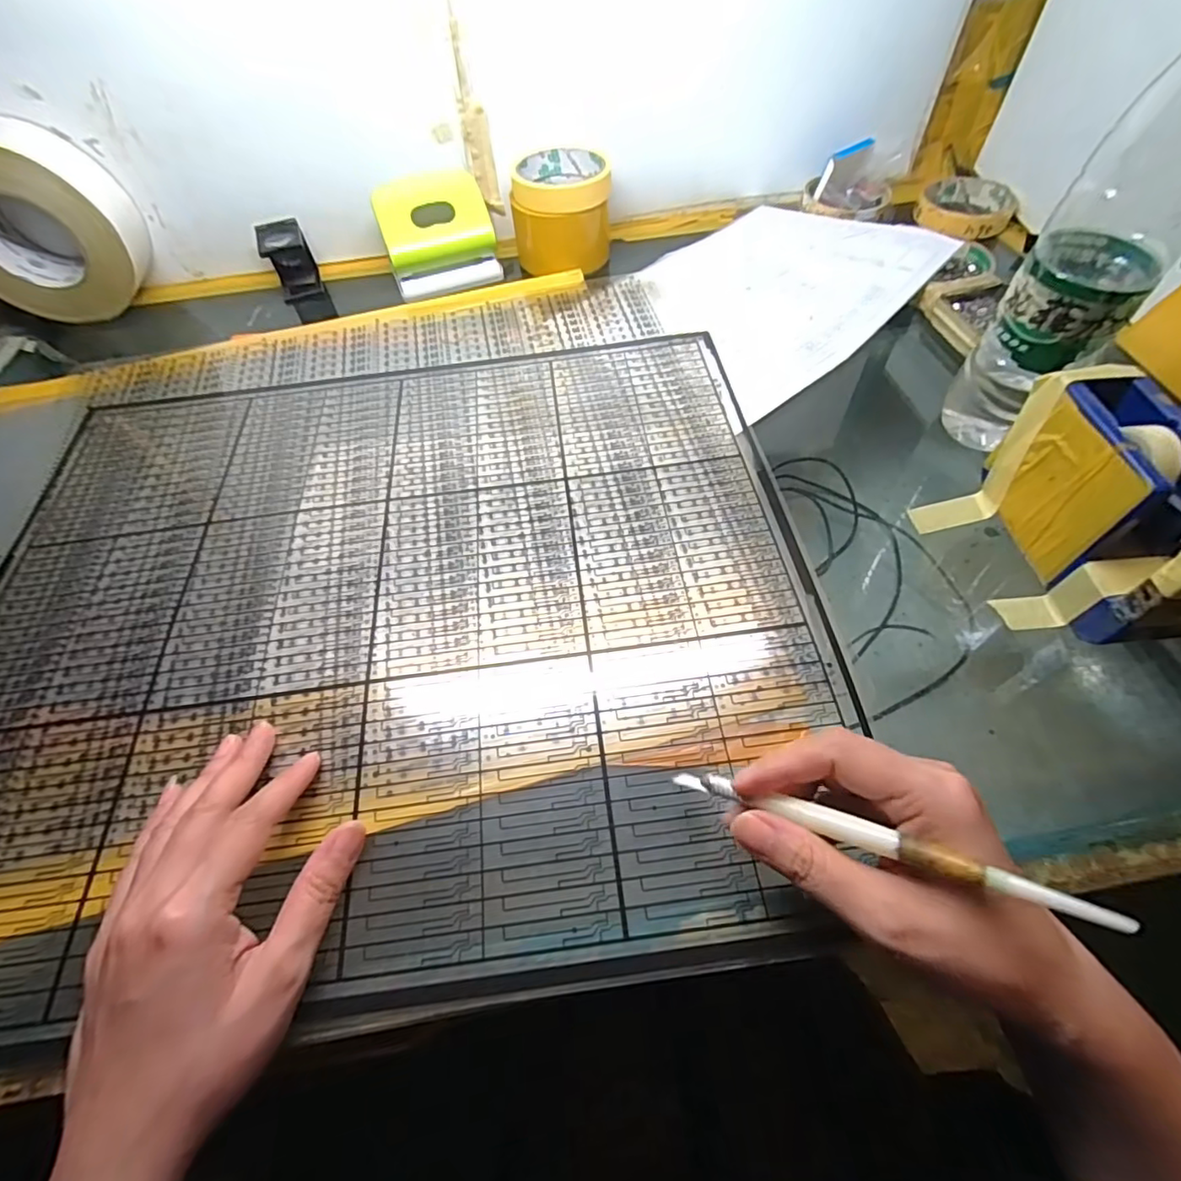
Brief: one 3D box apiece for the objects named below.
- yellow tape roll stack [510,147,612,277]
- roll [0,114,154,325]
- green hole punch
[{"bbox_3d":[-0.027,-0.360,0.531,0.088,0.069,0.083,-3,57,2],"label":"yellow tape roll stack"},{"bbox_3d":[-0.483,-0.318,0.493,0.142,0.136,0.071,-7,57,-1],"label":"roll"},{"bbox_3d":[-0.142,-0.334,0.522,0.099,0.069,0.074,-16,57,-6],"label":"green hole punch"}]

